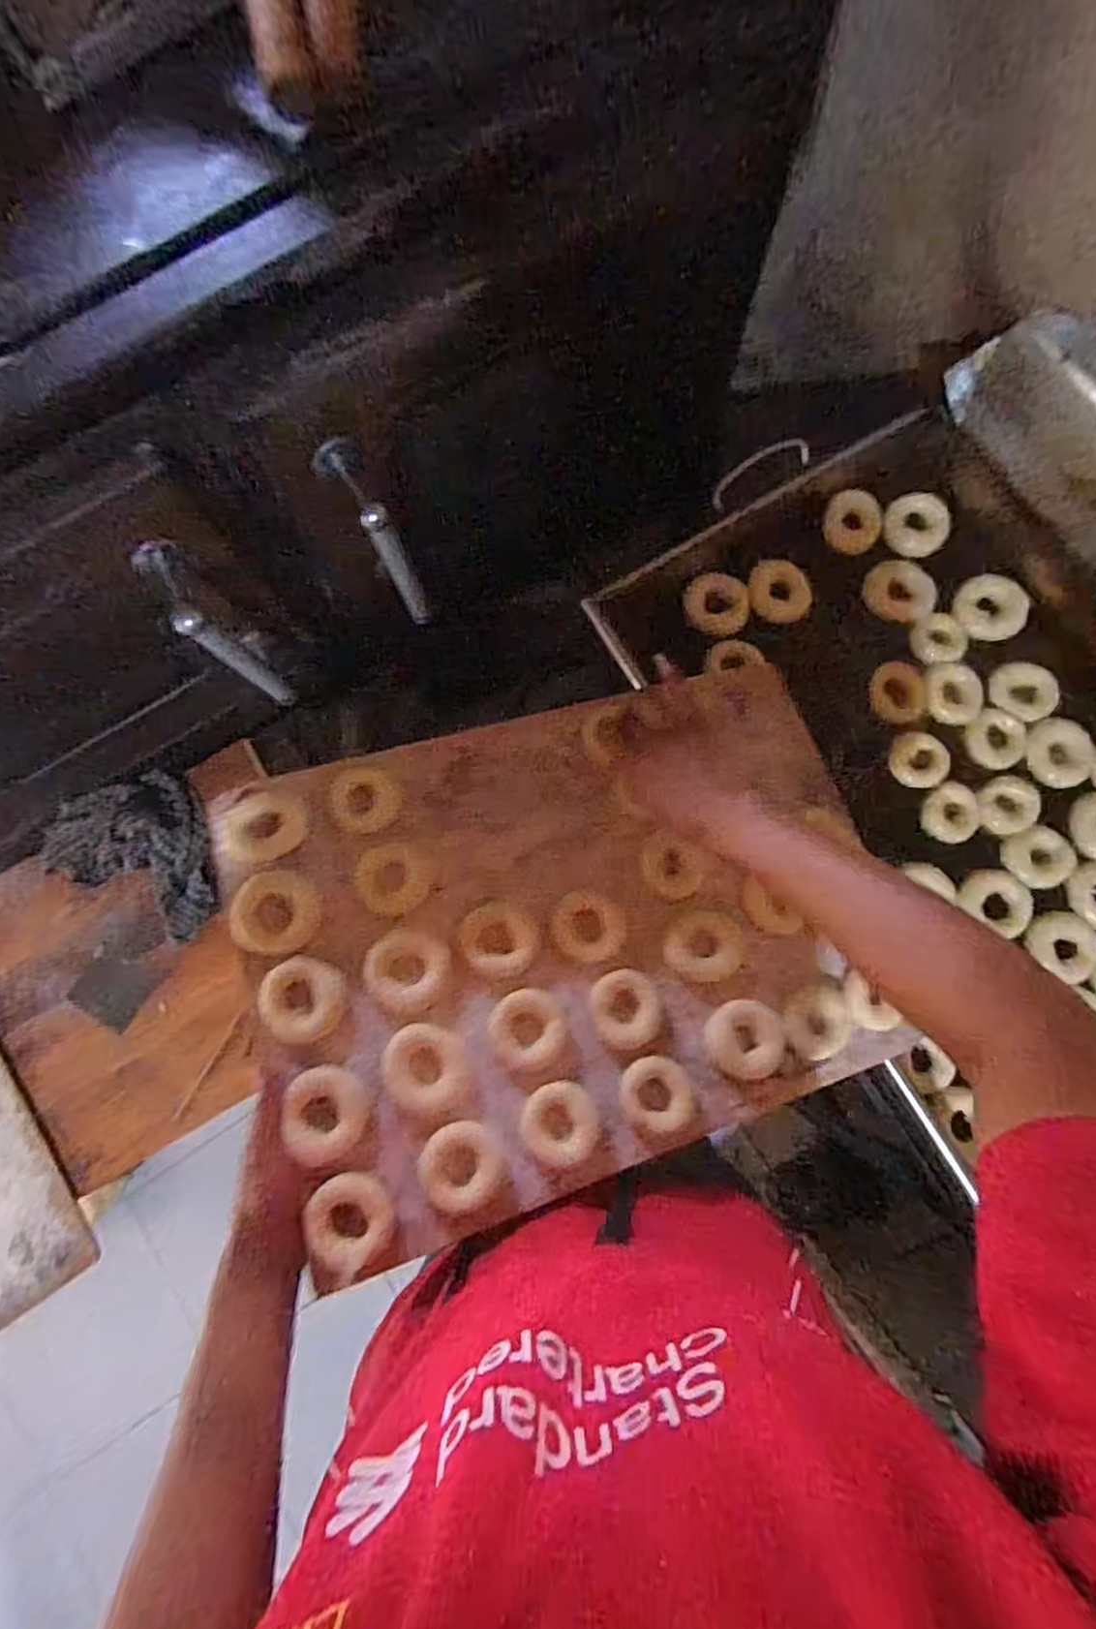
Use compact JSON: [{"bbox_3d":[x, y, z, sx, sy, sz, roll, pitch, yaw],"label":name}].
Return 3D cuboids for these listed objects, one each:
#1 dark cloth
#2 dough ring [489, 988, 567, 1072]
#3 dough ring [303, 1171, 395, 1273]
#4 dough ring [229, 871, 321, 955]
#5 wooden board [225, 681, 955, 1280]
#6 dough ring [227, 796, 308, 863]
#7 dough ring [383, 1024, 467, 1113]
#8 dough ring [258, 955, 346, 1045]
[{"bbox_3d":[-0.562,0.043,0.953,0.212,0.091,0.186,29,79,7],"label":"dark cloth"},{"bbox_3d":[-0.018,0.193,0.606,0.066,0.011,0.068,0,77,1],"label":"dough ring"},{"bbox_3d":[-0.156,0.324,0.542,0.060,0.017,0.068,-7,68,-22],"label":"dough ring"},{"bbox_3d":[-0.240,0.086,0.595,0.071,0.015,0.070,0,77,1],"label":"dough ring"},{"bbox_3d":[0.039,0.098,0.633,0.583,0.026,0.414,-17,78,-12],"label":"wooden board"},{"bbox_3d":[-0.257,0.013,0.618,0.069,0.011,0.057,-37,79,-8],"label":"dough ring"},{"bbox_3d":[-0.104,0.217,0.582,0.073,0.015,0.063,42,81,10],"label":"dough ring"},{"bbox_3d":[-0.209,0.157,0.577,0.069,0.017,0.064,0,77,1],"label":"dough ring"}]

